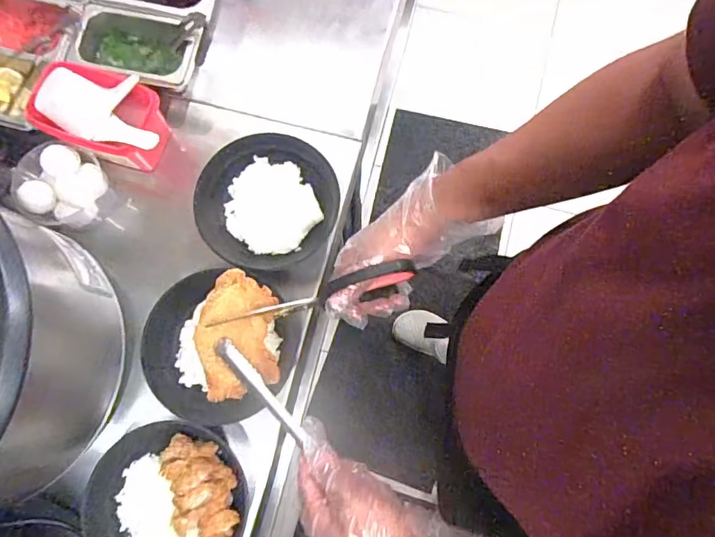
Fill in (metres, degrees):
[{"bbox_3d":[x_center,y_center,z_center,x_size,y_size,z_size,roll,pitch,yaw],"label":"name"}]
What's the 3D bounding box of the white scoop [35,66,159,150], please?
[{"bbox_3d":[-0.321,-0.208,0.640,0.182,0.044,0.098,16,78,4],"label":"white scoop"}]

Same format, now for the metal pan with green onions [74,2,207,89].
[{"bbox_3d":[-0.311,-0.307,0.709,0.176,0.080,0.112,15,78,4],"label":"metal pan with green onions"}]

